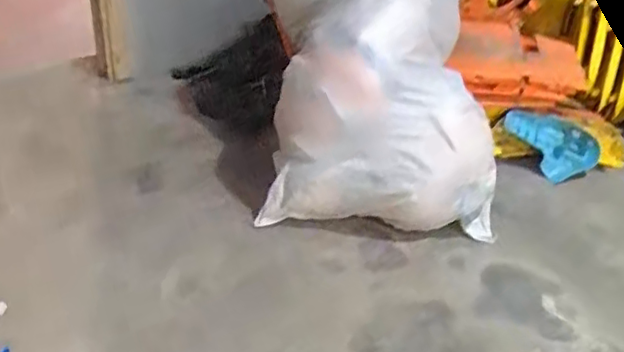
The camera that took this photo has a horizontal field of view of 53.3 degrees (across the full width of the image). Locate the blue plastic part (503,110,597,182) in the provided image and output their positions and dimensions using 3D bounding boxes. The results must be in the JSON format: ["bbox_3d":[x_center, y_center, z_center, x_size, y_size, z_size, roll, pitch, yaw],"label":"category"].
[{"bbox_3d":[0.635,-0.081,1.658,0.296,0.136,0.090,27,32,-14],"label":"blue plastic part"}]

